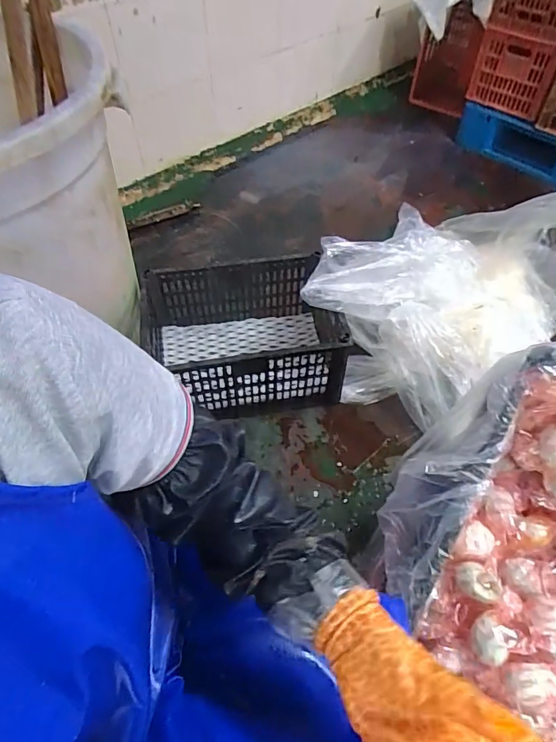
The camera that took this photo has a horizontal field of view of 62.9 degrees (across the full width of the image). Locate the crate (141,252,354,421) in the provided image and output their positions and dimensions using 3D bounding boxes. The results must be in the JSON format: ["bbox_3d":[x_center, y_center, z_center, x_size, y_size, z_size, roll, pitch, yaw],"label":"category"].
[{"bbox_3d":[-0.071,-0.072,1.133,0.446,0.251,0.300,-10,54,-8],"label":"crate"}]

